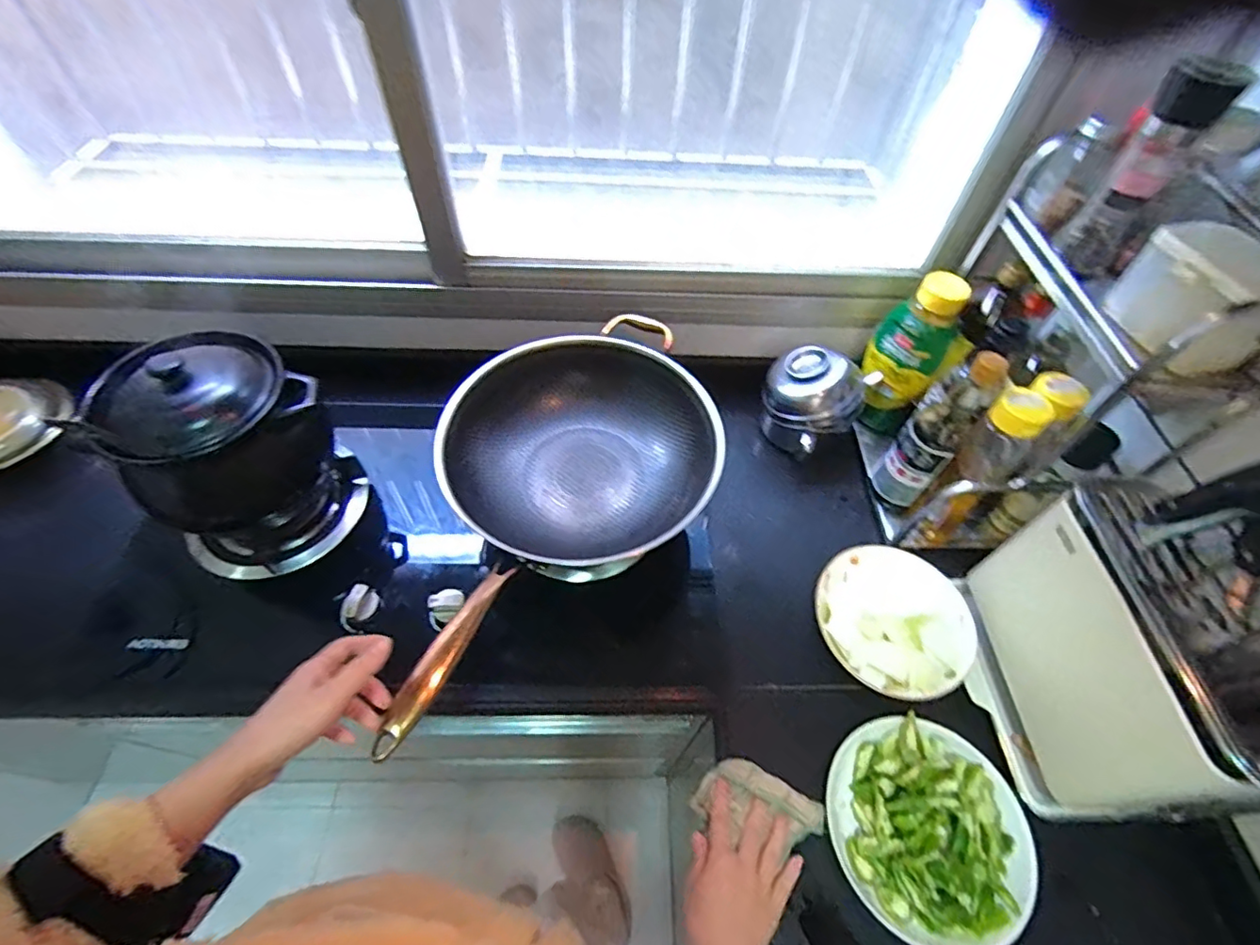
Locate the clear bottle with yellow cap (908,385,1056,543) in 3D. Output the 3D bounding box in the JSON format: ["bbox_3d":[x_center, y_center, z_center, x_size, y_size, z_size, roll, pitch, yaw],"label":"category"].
[{"bbox_3d":[0.423,0.007,0.685,0.080,0.231,0.079,38,61,21],"label":"clear bottle with yellow cap"}]

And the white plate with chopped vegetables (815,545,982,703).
[{"bbox_3d":[0.315,0.166,0.664,0.185,0.038,0.173,1,55,-2],"label":"white plate with chopped vegetables"}]

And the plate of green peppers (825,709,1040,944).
[{"bbox_3d":[0.297,0.350,0.557,0.190,0.044,0.188,1,55,-2],"label":"plate of green peppers"}]

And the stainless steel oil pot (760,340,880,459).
[{"bbox_3d":[0.268,-0.107,0.835,0.130,0.141,0.139,1,55,-2],"label":"stainless steel oil pot"}]

